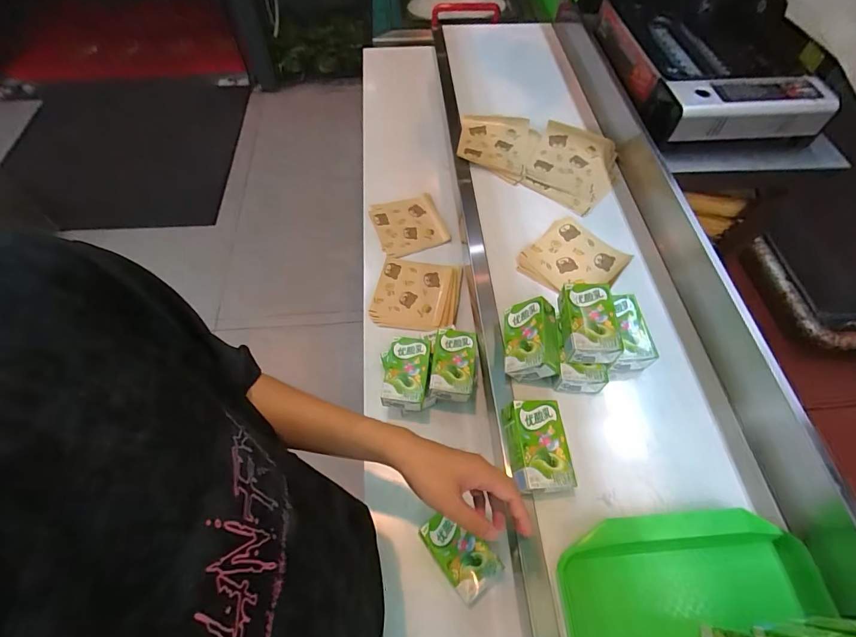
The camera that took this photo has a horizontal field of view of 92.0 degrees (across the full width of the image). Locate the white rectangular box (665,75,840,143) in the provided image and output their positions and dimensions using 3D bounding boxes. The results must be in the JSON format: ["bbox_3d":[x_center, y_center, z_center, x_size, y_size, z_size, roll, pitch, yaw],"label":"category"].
[{"bbox_3d":[0.602,-0.403,0.792,0.312,0.071,0.096,-7,59,-5],"label":"white rectangular box"}]

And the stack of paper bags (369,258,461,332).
[{"bbox_3d":[-0.021,-0.050,0.812,0.160,0.013,0.161,8,59,4],"label":"stack of paper bags"}]

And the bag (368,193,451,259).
[{"bbox_3d":[-0.043,-0.206,0.910,0.145,0.017,0.157,-16,61,-10],"label":"bag"}]

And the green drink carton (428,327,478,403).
[{"bbox_3d":[0.041,0.072,0.666,0.066,0.035,0.107,8,59,4],"label":"green drink carton"}]

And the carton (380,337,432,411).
[{"bbox_3d":[-0.036,0.087,0.658,0.077,0.040,0.109,2,59,1],"label":"carton"}]

